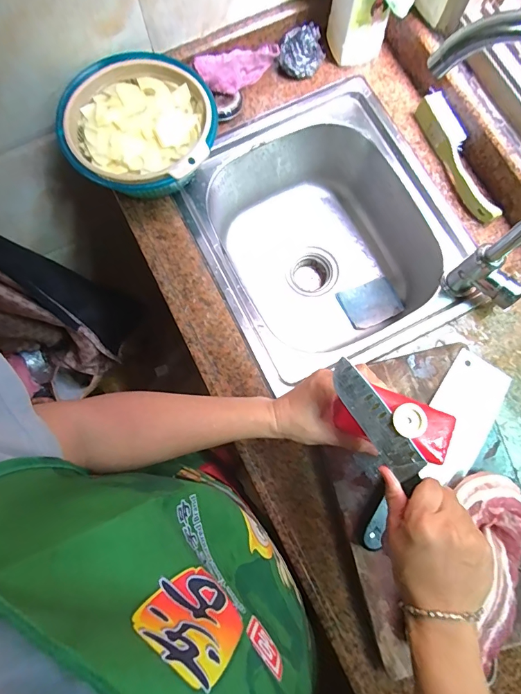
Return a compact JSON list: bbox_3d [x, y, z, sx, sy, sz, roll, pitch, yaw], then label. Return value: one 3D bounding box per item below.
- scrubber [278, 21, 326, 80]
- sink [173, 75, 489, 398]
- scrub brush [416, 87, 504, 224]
[{"bbox_3d":[0.071,-0.509,0.678,0.075,0.045,0.070,0,78,1],"label":"scrubber"},{"bbox_3d":[0.109,-0.180,0.754,0.406,0.221,0.458,-26,79,-5],"label":"sink"},{"bbox_3d":[0.314,-0.299,0.628,0.038,0.034,0.223,-22,79,-4],"label":"scrub brush"}]

